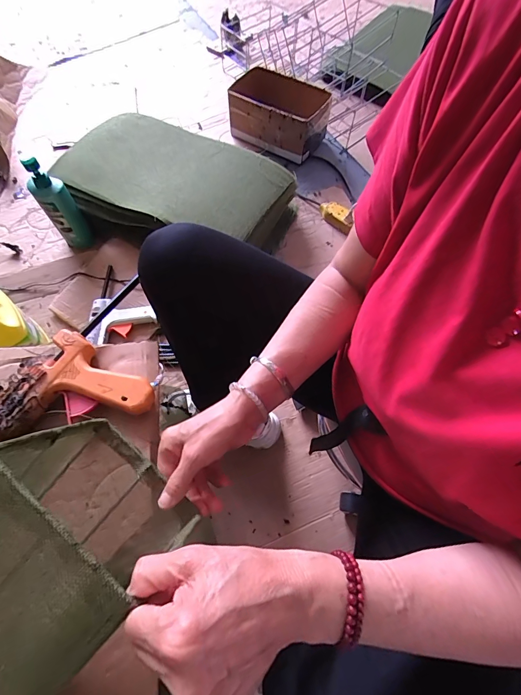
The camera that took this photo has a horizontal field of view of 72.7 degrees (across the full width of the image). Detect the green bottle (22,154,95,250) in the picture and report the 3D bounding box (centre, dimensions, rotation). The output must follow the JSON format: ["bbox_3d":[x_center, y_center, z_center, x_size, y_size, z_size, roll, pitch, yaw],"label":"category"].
[{"bbox_3d":[-0.499,-0.346,0.888,0.075,0.256,0.068,-34,70,-16],"label":"green bottle"}]

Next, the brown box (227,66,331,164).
[{"bbox_3d":[0.057,-0.740,1.135,0.298,0.147,0.190,24,67,9],"label":"brown box"}]

